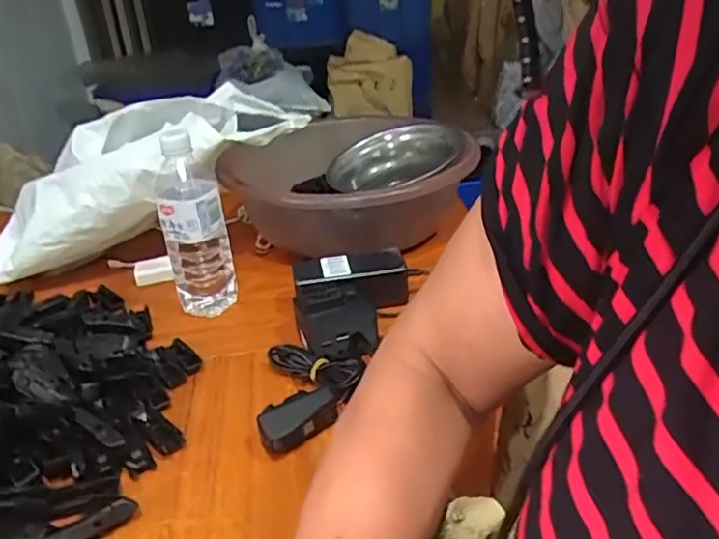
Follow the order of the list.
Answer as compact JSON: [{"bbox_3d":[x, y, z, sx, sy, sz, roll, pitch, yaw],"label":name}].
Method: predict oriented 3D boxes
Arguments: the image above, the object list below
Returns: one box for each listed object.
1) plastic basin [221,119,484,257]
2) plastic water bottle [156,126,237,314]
[{"bbox_3d":[-0.024,-0.136,0.899,0.338,0.139,0.365,-3,28,1],"label":"plastic basin"},{"bbox_3d":[-0.186,-0.050,0.682,0.070,0.208,0.079,-11,30,-15],"label":"plastic water bottle"}]

